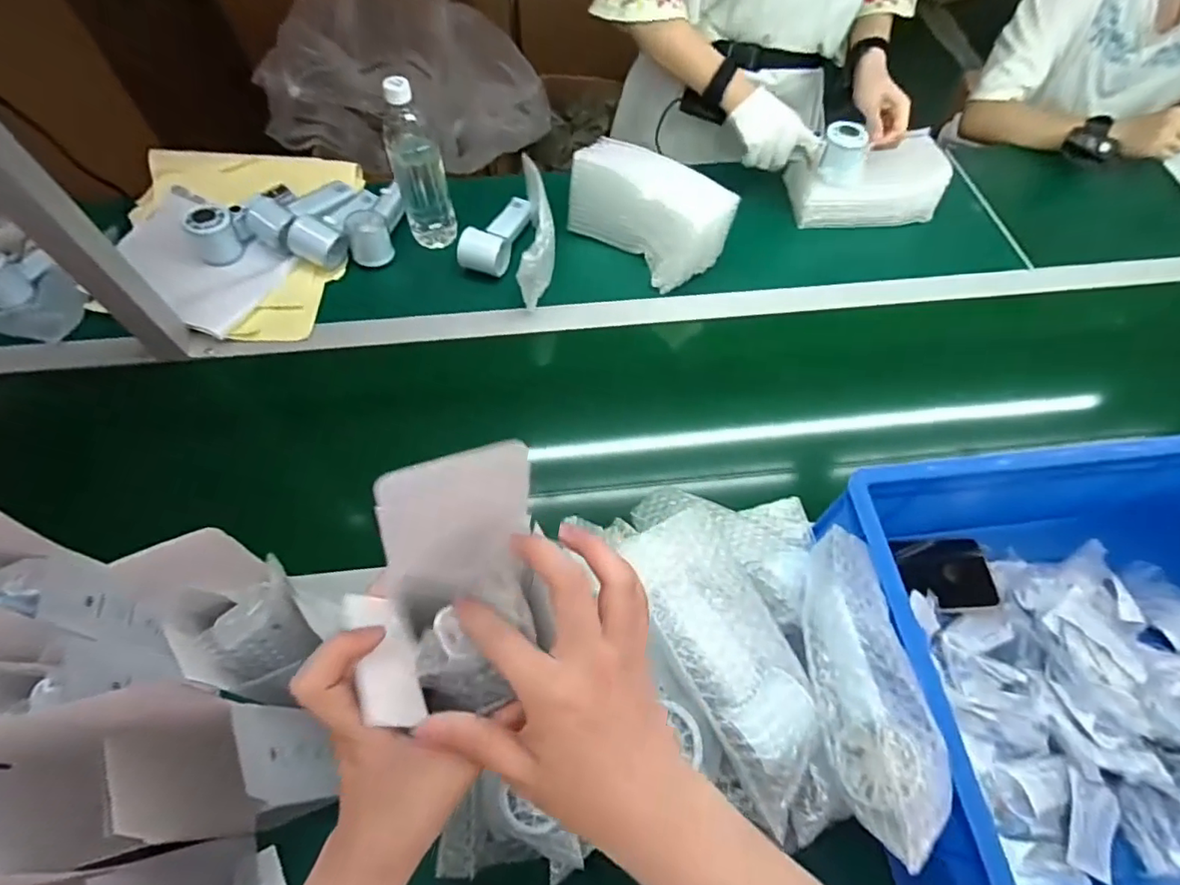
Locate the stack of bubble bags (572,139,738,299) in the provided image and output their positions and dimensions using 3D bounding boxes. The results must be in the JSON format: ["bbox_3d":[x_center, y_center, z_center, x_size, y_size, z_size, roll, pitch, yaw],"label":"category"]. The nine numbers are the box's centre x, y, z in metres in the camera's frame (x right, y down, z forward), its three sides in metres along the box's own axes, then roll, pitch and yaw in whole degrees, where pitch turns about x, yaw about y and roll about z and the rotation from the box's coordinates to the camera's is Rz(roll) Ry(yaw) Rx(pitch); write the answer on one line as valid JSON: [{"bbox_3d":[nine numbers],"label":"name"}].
[{"bbox_3d":[0.077,-0.311,0.774,0.215,0.119,0.089,35,67,17],"label":"stack of bubble bags"}]

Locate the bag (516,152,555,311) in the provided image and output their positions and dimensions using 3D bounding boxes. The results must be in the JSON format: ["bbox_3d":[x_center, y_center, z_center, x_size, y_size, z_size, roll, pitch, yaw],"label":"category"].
[{"bbox_3d":[-0.070,-0.288,0.749,0.048,0.091,0.198,0,77,-1],"label":"bag"}]

